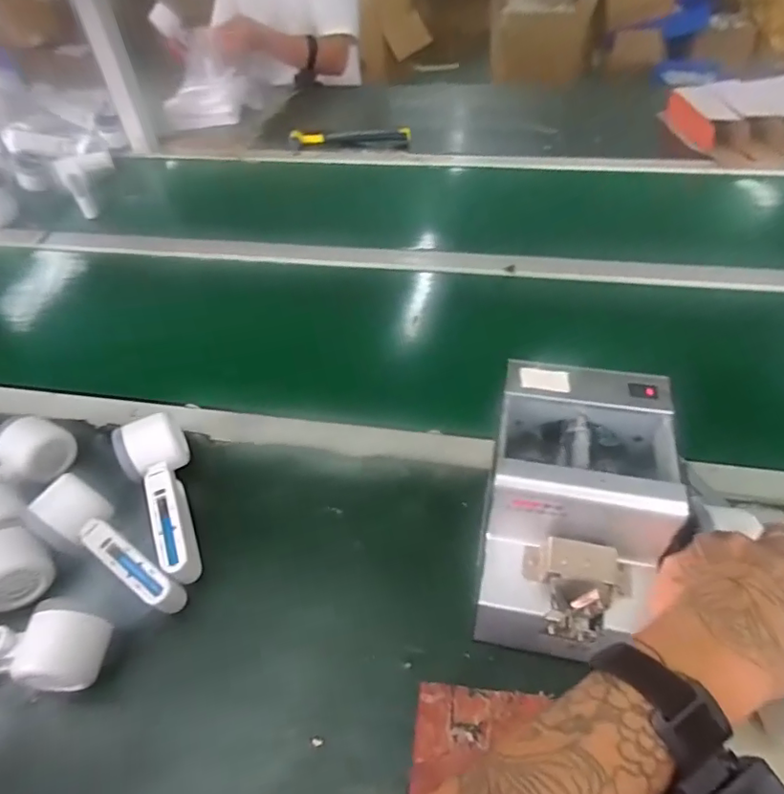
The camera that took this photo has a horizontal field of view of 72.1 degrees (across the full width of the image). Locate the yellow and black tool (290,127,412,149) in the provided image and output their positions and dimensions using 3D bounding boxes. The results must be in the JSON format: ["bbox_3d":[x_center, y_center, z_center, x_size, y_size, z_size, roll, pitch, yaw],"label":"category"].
[{"bbox_3d":[-0.085,-0.525,1.106,0.244,0.037,0.043,1,47,5],"label":"yellow and black tool"}]

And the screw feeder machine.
[{"bbox_3d":[0.137,0.087,0.414,0.118,0.138,0.172,7,48,11],"label":"screw feeder machine"}]

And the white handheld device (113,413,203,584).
[{"bbox_3d":[-0.212,0.094,0.501,0.053,0.048,0.158,-19,64,-13],"label":"white handheld device"}]

